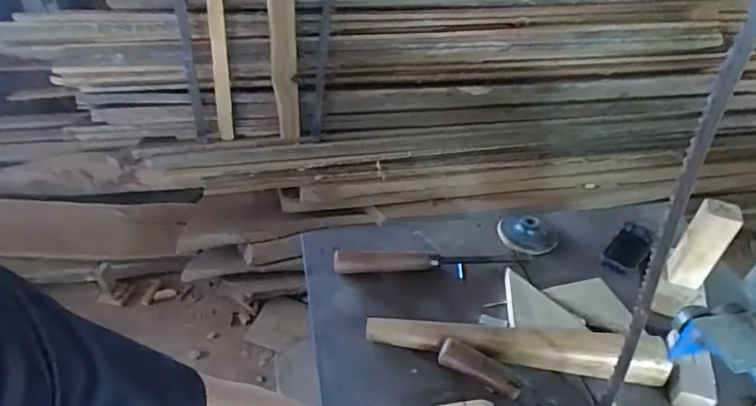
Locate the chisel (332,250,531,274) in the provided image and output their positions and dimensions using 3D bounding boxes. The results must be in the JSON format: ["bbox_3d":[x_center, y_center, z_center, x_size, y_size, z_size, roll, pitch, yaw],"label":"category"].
[{"bbox_3d":[0.078,0.079,0.769,0.280,0.022,0.036,0,40,-5],"label":"chisel"}]

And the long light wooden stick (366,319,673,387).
[{"bbox_3d":[0.167,0.178,0.672,0.364,0.042,0.055,7,40,3],"label":"long light wooden stick"}]

